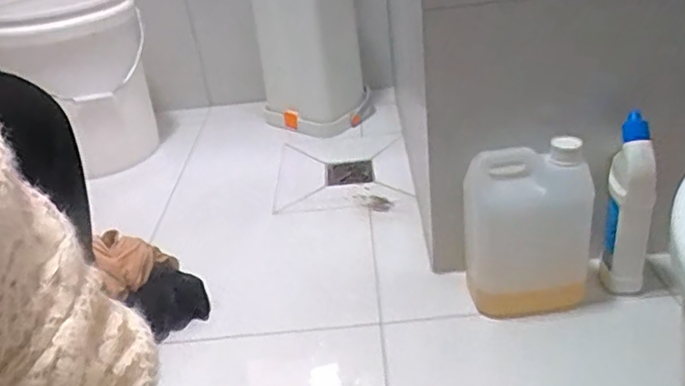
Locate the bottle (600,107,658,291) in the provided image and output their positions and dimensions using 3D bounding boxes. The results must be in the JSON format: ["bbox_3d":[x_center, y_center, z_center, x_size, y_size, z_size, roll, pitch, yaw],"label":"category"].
[{"bbox_3d":[0.378,0.024,0.795,0.058,0.242,0.068,5,33,20],"label":"bottle"}]

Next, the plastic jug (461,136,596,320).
[{"bbox_3d":[0.247,0.053,0.808,0.160,0.224,0.089,-2,31,8],"label":"plastic jug"}]

